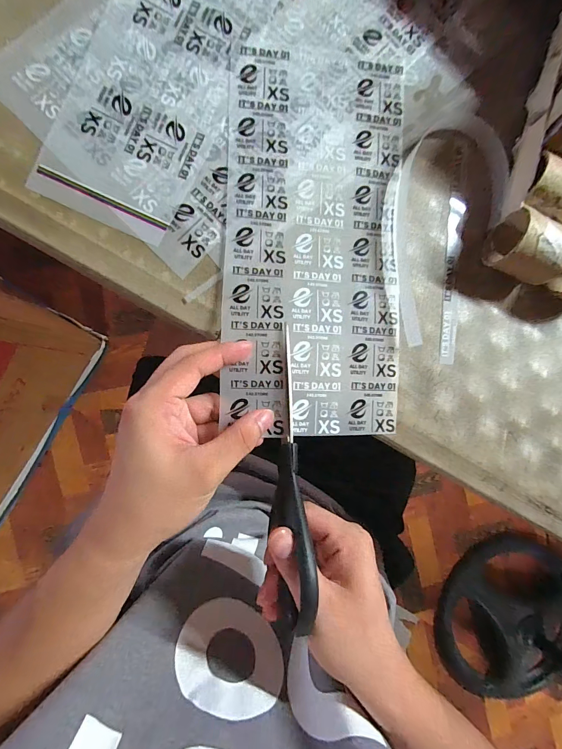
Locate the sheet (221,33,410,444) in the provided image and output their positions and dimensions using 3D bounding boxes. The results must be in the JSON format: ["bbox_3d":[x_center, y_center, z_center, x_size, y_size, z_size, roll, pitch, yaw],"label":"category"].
[{"bbox_3d":[0.026,-0.101,0.248,0.129,0.009,0.283,1,87,-10],"label":"sheet"}]

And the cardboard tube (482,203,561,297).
[{"bbox_3d":[0.213,-0.085,0.262,0.105,0.043,0.046,22,87,-7],"label":"cardboard tube"}]

